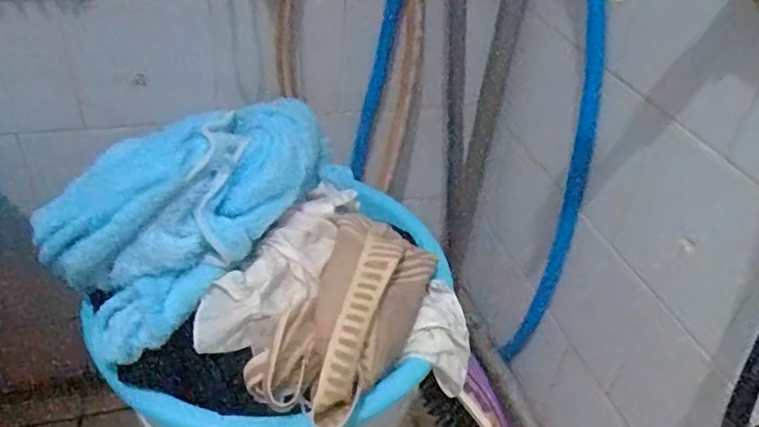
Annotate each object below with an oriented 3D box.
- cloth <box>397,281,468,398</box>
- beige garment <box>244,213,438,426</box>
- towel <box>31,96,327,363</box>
[{"bbox_3d":[0.058,0.111,0.570,0.075,0.033,0.089,36,46,-27],"label":"cloth"},{"bbox_3d":[-0.023,0.079,0.518,0.095,0.081,0.193,19,39,16],"label":"beige garment"},{"bbox_3d":[-0.152,-0.020,0.543,0.146,0.124,0.267,29,43,27],"label":"towel"}]

